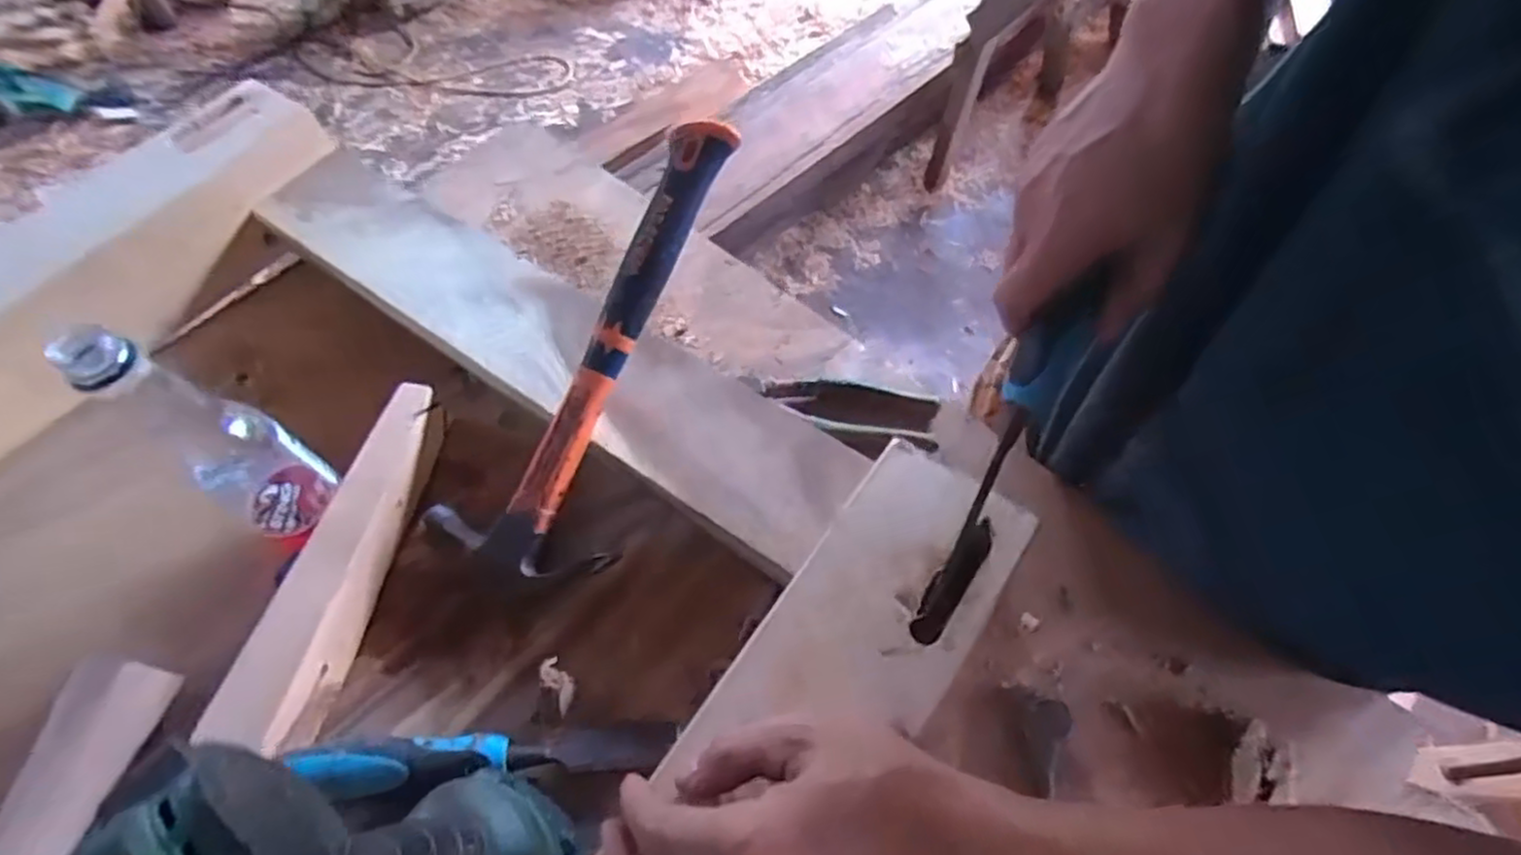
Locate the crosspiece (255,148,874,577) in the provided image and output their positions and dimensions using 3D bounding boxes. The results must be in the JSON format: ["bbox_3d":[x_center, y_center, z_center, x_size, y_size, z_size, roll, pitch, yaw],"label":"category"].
[{"bbox_3d":[-0.171,-0.079,0.513,0.532,0.026,0.089,31,66,20],"label":"crosspiece"}]

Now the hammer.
[{"bbox_3d":[-0.101,-0.052,0.456,0.099,0.037,0.313,28,93,21],"label":"hammer"}]

